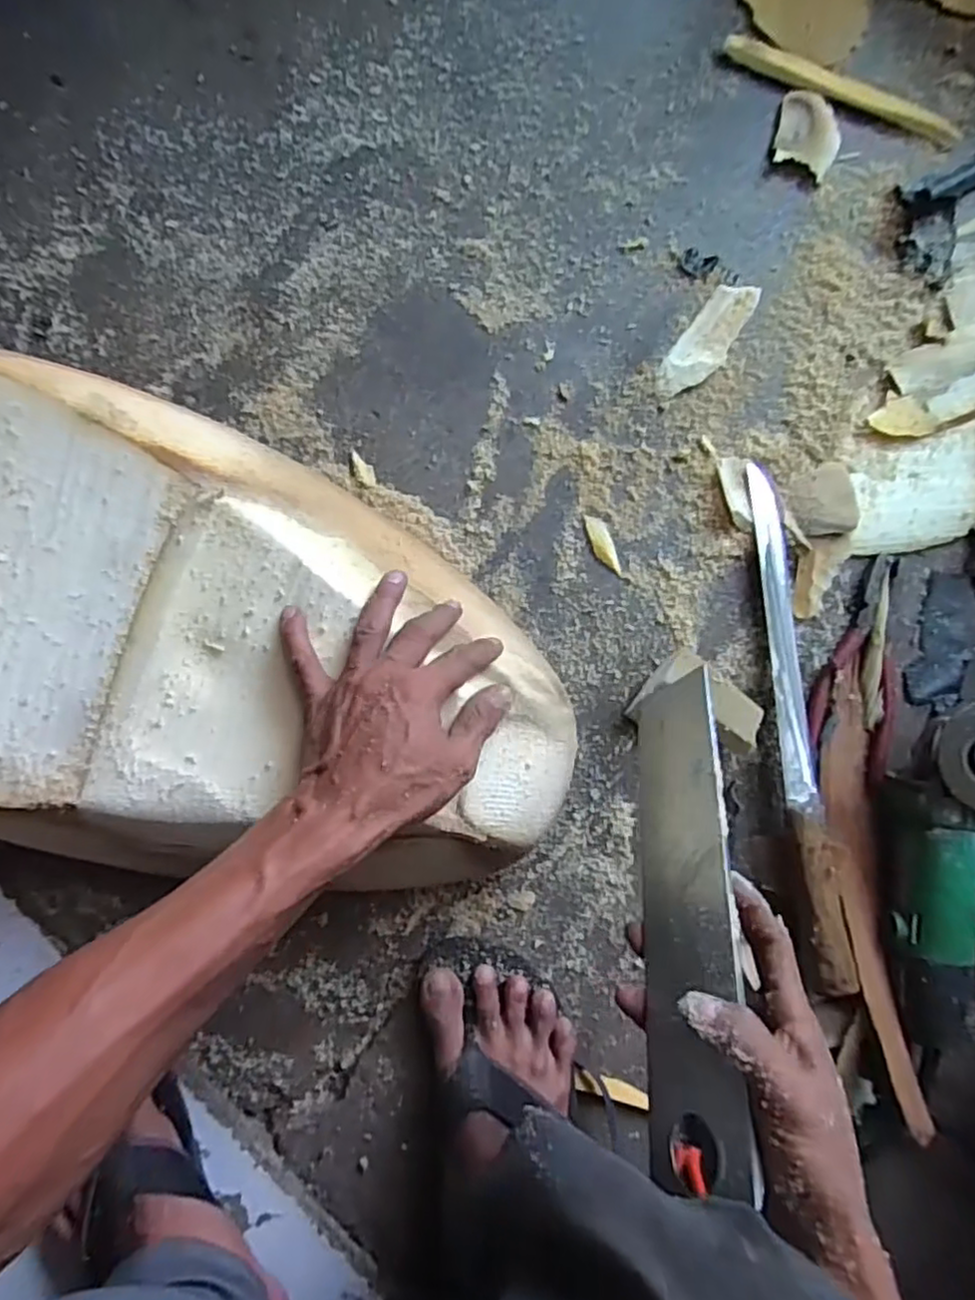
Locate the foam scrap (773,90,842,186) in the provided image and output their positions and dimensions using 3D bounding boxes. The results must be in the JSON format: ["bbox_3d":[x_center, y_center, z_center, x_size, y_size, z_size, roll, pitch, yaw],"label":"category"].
[{"bbox_3d":[0.304,-0.488,0.629,0.059,0.009,0.081,17,84,0],"label":"foam scrap"}]

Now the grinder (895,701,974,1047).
[{"bbox_3d":[0.367,0.175,0.528,0.076,0.084,0.264,5,84,-1],"label":"grinder"}]

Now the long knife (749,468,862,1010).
[{"bbox_3d":[0.260,0.054,0.560,0.035,0.041,0.432,-5,85,-2],"label":"long knife"}]

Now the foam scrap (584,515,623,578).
[{"bbox_3d":[0.101,-0.091,0.580,0.018,0.004,0.057,-19,85,-3],"label":"foam scrap"}]

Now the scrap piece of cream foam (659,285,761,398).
[{"bbox_3d":[0.197,-0.276,0.597,0.042,0.009,0.122,37,85,2],"label":"scrap piece of cream foam"}]

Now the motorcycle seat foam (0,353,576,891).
[{"bbox_3d":[-0.277,-0.033,0.445,0.703,0.127,0.285,19,84,-9],"label":"motorcycle seat foam"}]

